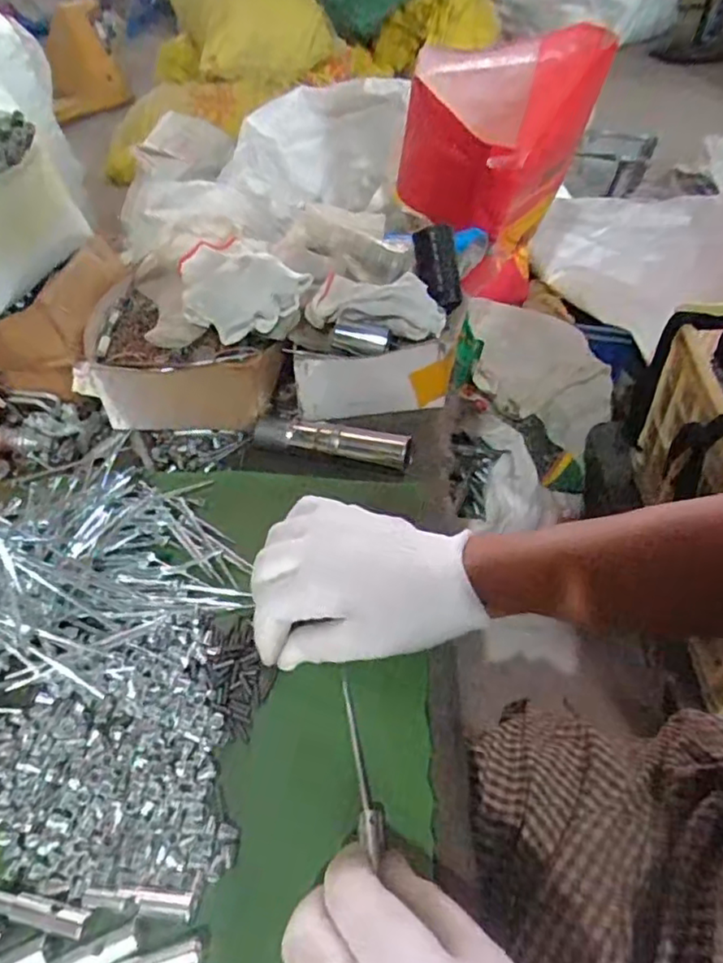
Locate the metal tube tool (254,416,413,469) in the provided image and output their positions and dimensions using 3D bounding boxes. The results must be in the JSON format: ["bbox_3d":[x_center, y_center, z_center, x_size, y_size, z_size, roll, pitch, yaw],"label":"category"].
[{"bbox_3d":[-0.024,-0.033,0.475,0.123,0.018,0.024,9,46,12],"label":"metal tube tool"}]

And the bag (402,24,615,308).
[{"bbox_3d":[0.204,-0.457,0.988,0.211,0.400,0.386,24,51,24],"label":"bag"}]

